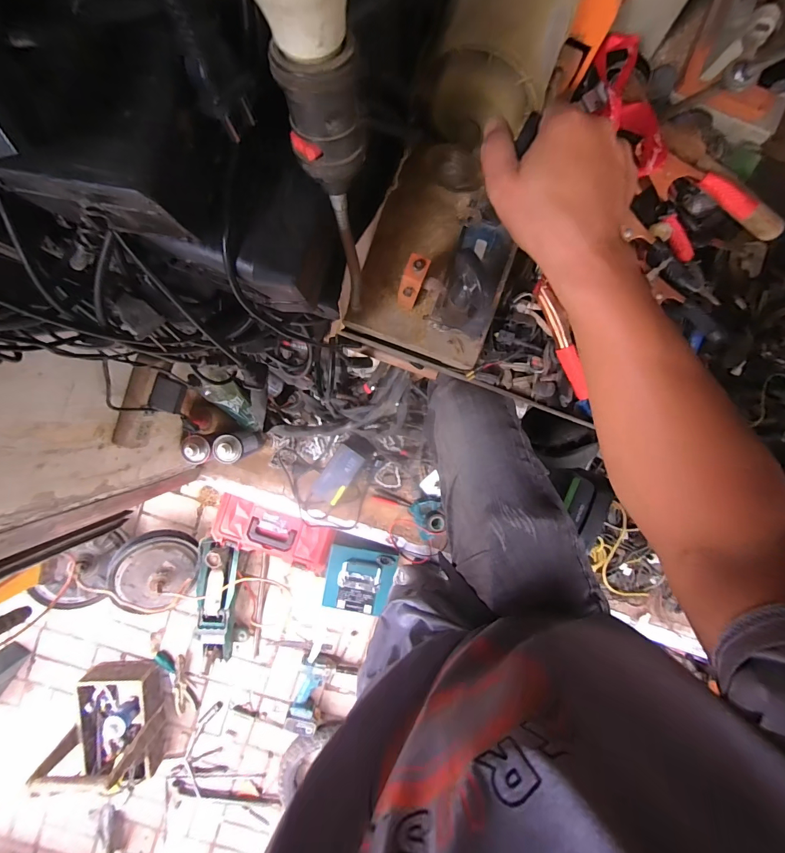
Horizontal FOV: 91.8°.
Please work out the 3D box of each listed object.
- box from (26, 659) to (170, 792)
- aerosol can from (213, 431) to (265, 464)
[{"bbox_3d":[-0.914,1.001,1.220,0.273,0.254,0.372,3,93,-1],"label":"box"},{"bbox_3d":[-0.362,0.045,0.910,0.065,0.179,0.063,0,93,-1],"label":"aerosol can"}]

